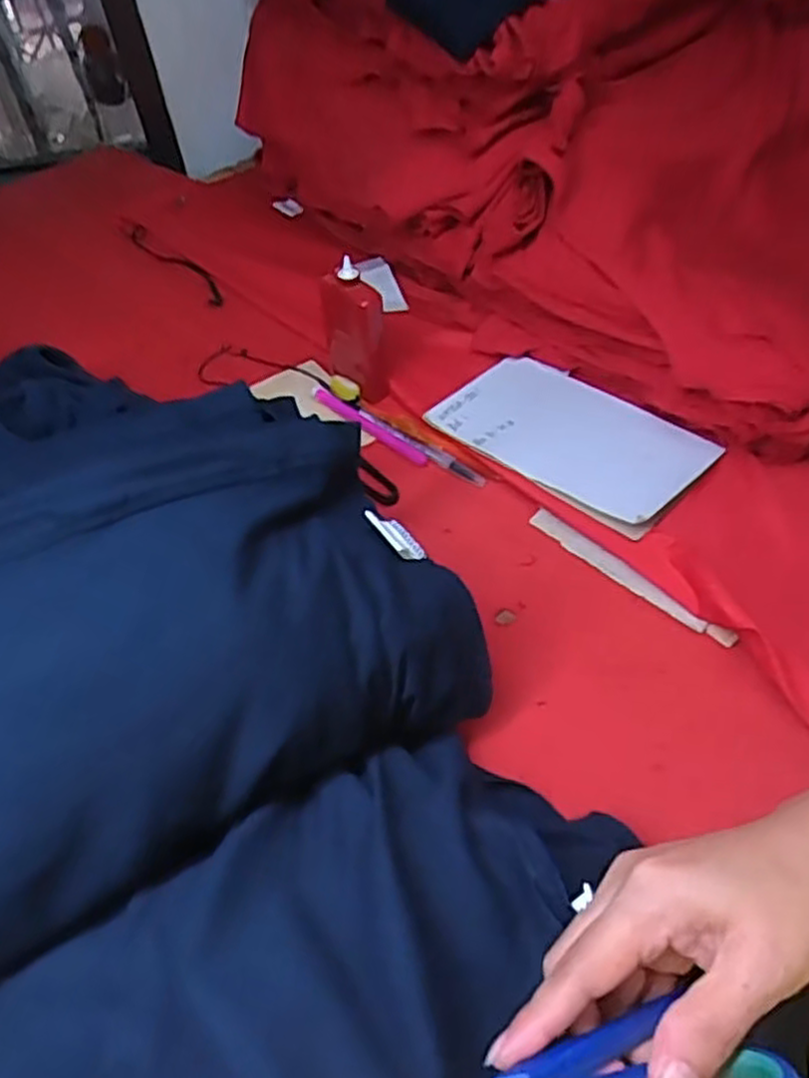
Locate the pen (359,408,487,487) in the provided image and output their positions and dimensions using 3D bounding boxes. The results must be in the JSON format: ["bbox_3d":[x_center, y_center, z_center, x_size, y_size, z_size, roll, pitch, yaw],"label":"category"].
[{"bbox_3d":[0.013,-0.075,0.615,0.126,0.007,0.012,31,58,30],"label":"pen"}]

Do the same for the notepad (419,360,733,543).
[{"bbox_3d":[0.130,-0.085,0.601,0.202,0.014,0.125,32,53,32],"label":"notepad"}]

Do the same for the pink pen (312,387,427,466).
[{"bbox_3d":[-0.032,-0.095,0.631,0.129,0.007,0.013,33,59,31],"label":"pink pen"}]

